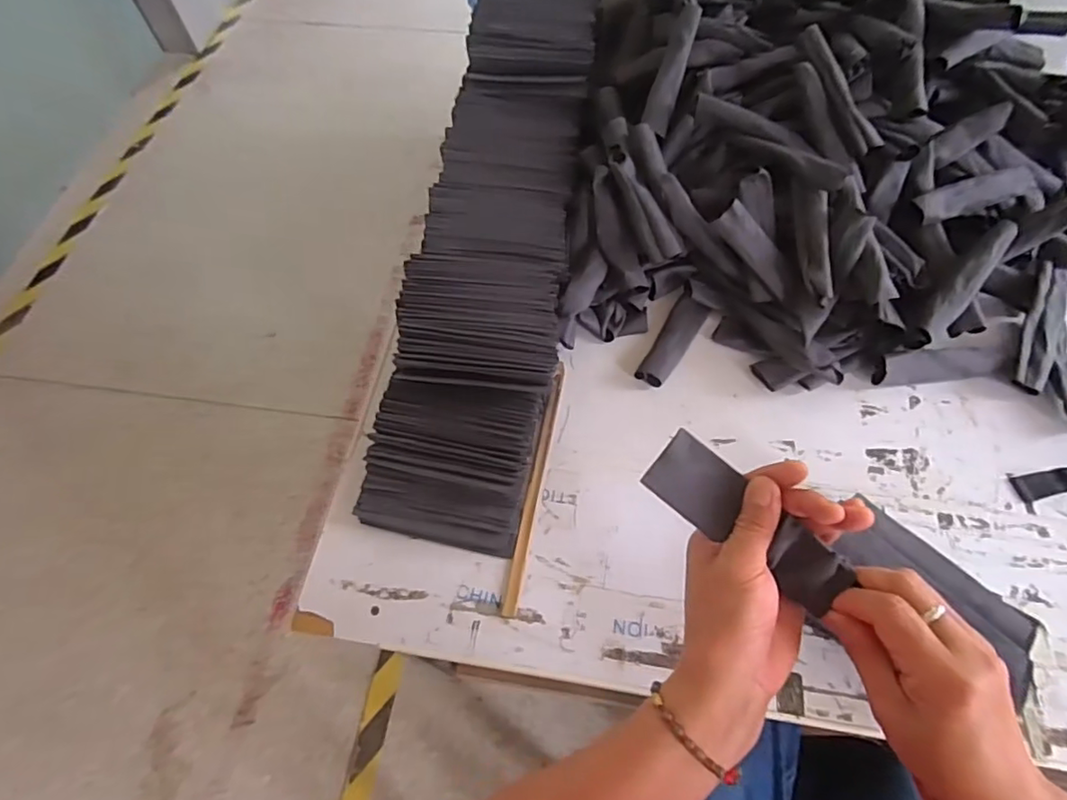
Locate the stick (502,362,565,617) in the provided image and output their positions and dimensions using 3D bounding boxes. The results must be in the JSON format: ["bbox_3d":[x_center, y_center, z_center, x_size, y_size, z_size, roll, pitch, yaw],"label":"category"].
[{"bbox_3d":[0.002,0.078,0.581,0.014,0.004,0.261,9,62,7],"label":"stick"}]

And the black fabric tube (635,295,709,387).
[{"bbox_3d":[0.156,-0.068,0.643,0.034,0.022,0.126,28,66,16],"label":"black fabric tube"}]

